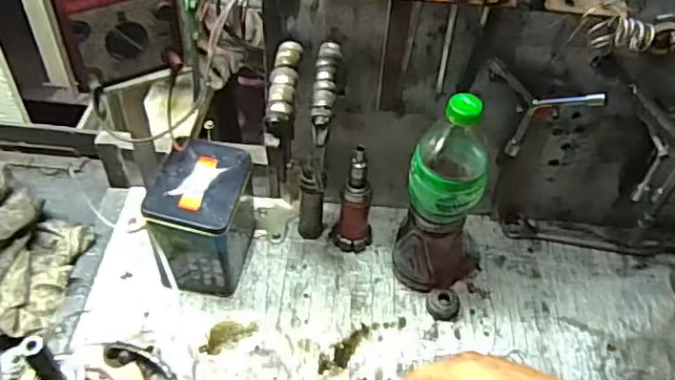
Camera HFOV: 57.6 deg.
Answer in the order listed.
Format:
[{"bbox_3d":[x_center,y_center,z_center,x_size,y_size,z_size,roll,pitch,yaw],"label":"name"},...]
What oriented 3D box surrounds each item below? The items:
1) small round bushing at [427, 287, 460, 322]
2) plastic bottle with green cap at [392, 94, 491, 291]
[{"bbox_3d":[0.126,0.134,0.726,0.038,0.017,0.038,3,48,-3],"label":"small round bushing"},{"bbox_3d":[0.123,0.011,0.662,0.092,0.267,0.078,20,49,12],"label":"plastic bottle with green cap"}]

